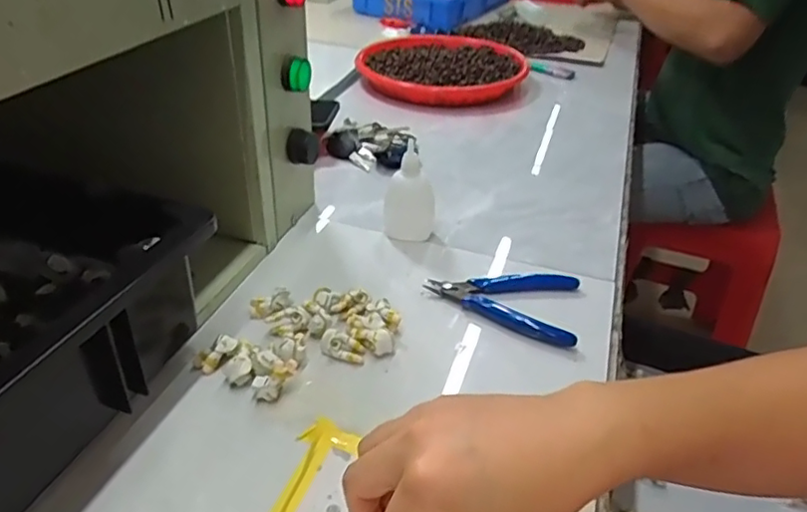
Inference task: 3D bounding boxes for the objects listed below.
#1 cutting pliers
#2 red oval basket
[{"bbox_3d":[0.090,0.029,0.493,0.121,0.014,0.085,22,39,24],"label":"cutting pliers"},{"bbox_3d":[0.061,-0.298,0.941,0.255,0.044,0.265,9,36,8],"label":"red oval basket"}]

